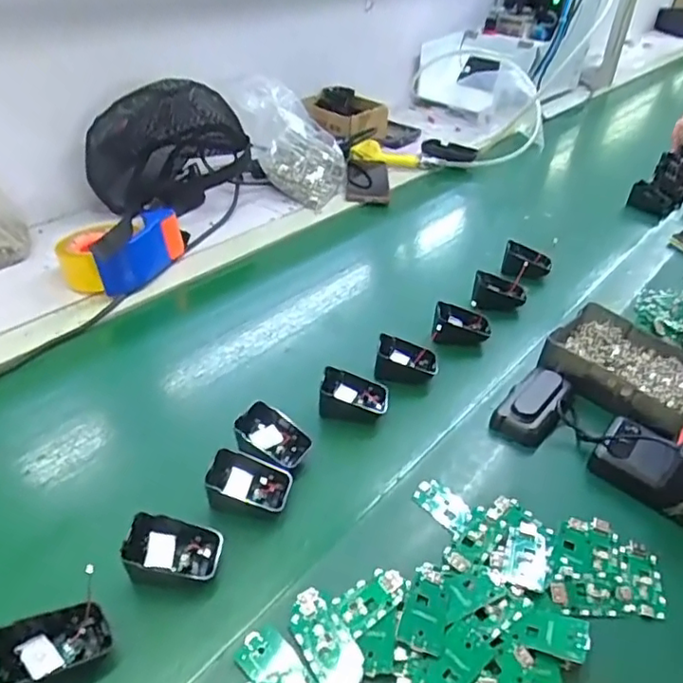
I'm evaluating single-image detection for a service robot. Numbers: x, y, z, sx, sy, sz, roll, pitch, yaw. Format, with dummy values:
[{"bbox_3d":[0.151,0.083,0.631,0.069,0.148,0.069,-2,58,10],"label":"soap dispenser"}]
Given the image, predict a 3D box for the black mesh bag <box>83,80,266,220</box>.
[{"bbox_3d":[-0.258,-0.302,0.938,0.261,0.171,0.123,-5,38,-12],"label":"black mesh bag"}]

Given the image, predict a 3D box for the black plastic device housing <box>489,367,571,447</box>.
[{"bbox_3d":[0.199,0.063,0.612,0.052,0.030,0.101,28,43,29],"label":"black plastic device housing"}]

